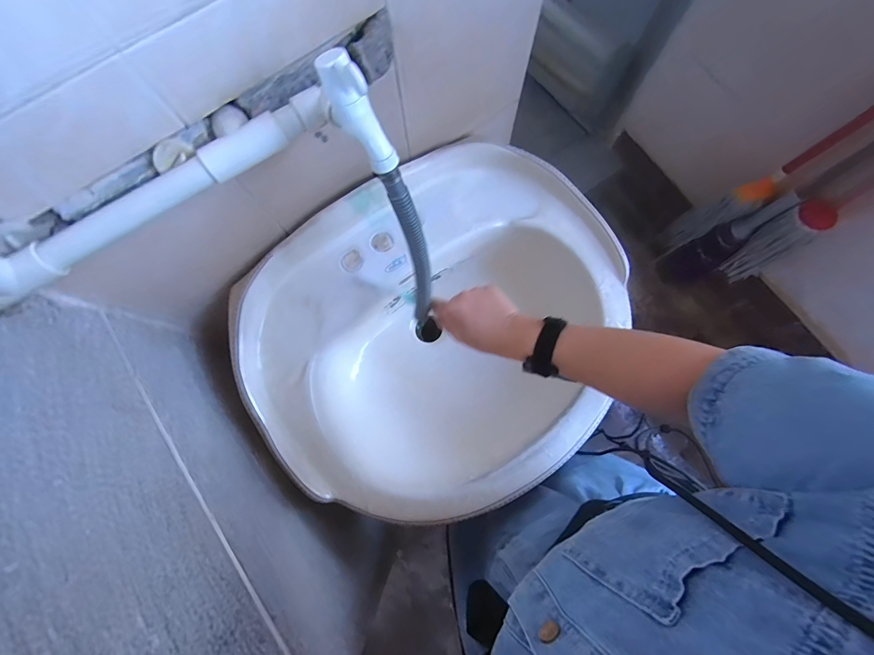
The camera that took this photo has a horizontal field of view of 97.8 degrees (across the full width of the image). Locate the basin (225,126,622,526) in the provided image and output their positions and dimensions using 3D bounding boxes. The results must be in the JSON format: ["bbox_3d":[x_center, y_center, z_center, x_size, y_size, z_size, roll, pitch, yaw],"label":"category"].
[{"bbox_3d":[0.018,0.022,0.585,0.528,0.218,0.434,-31,80,-5],"label":"basin"}]

